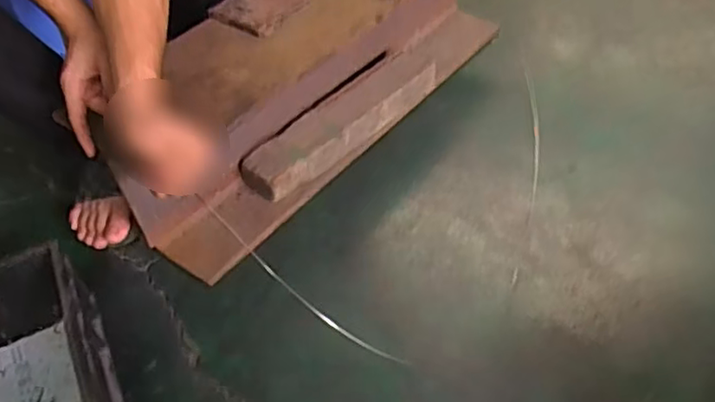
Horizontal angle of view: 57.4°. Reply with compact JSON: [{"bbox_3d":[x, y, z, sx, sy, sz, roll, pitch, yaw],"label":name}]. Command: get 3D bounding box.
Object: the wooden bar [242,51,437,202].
[{"bbox_3d":[-0.011,-0.126,0.986,0.366,0.064,0.089,-37,55,-26],"label":"wooden bar"}]

